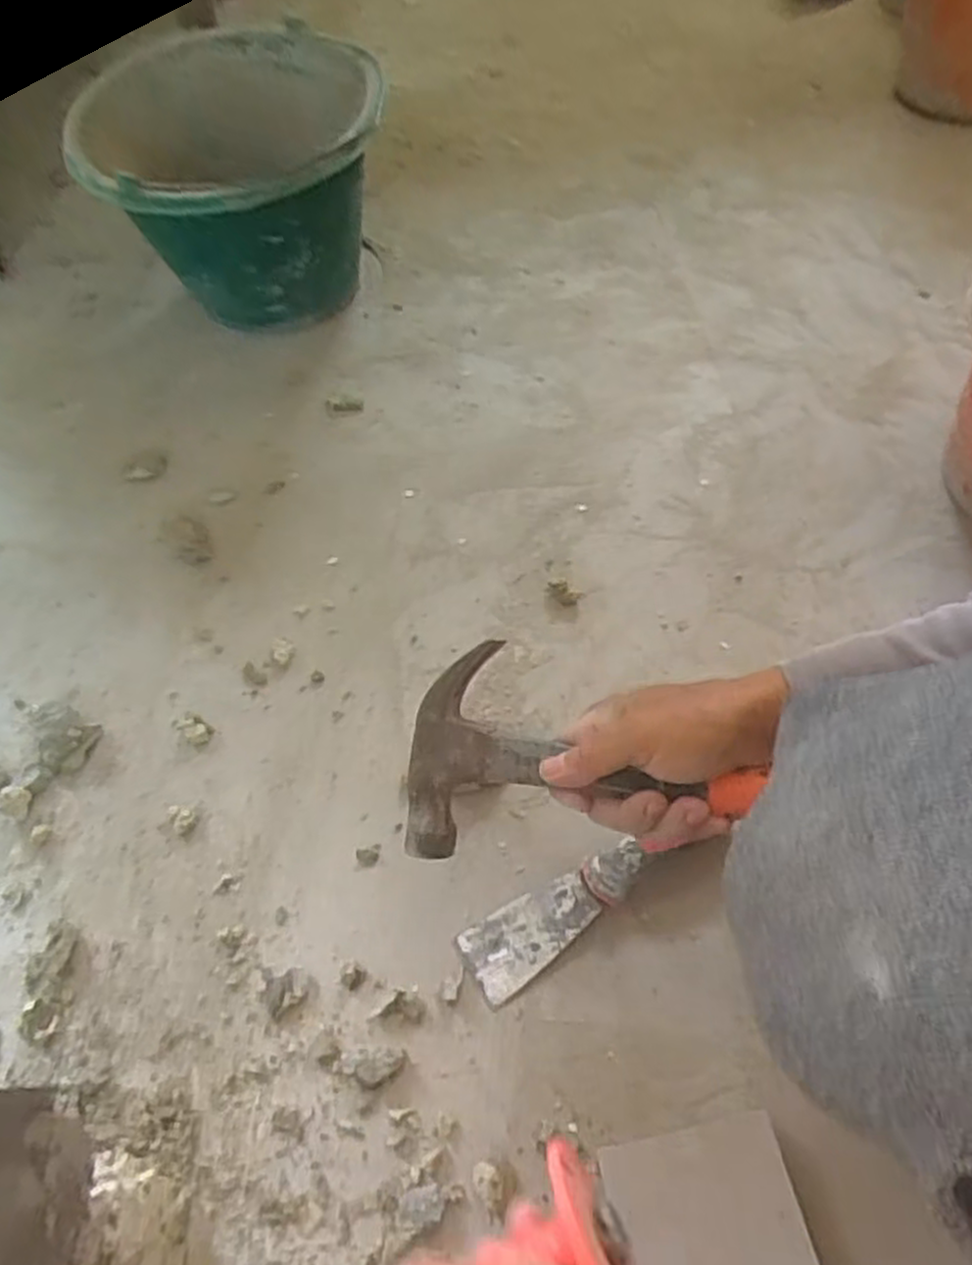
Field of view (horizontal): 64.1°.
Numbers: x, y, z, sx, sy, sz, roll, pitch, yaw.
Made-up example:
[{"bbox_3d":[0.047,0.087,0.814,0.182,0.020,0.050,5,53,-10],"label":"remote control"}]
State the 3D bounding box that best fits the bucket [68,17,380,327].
[{"bbox_3d":[-0.209,-0.397,0.712,0.237,0.184,0.260,-1,61,1],"label":"bucket"}]

